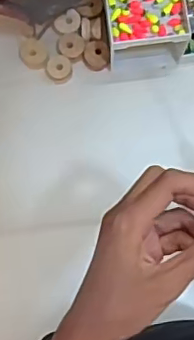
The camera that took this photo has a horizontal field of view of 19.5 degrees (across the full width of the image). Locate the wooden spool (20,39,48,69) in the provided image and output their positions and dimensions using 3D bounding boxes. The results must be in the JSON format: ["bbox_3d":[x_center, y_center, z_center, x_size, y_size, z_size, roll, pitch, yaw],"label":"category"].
[{"bbox_3d":[-0.079,-0.146,0.711,0.035,0.009,0.038,0,81,0],"label":"wooden spool"}]

